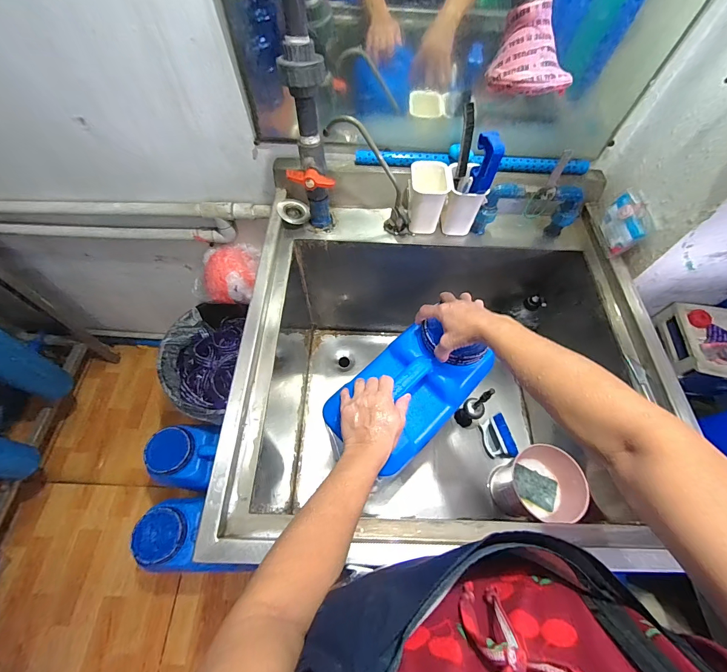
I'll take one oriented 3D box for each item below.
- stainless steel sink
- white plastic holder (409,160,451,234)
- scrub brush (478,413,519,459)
[{"bbox_3d":[0.146,0.087,0.775,0.770,0.443,0.736,0,62,-2],"label":"stainless steel sink"},{"bbox_3d":[0.124,-0.273,0.691,0.075,0.123,0.086,9,62,3],"label":"white plastic holder"},{"bbox_3d":[0.342,0.258,0.872,0.059,0.054,0.106,-9,62,-7],"label":"scrub brush"}]

